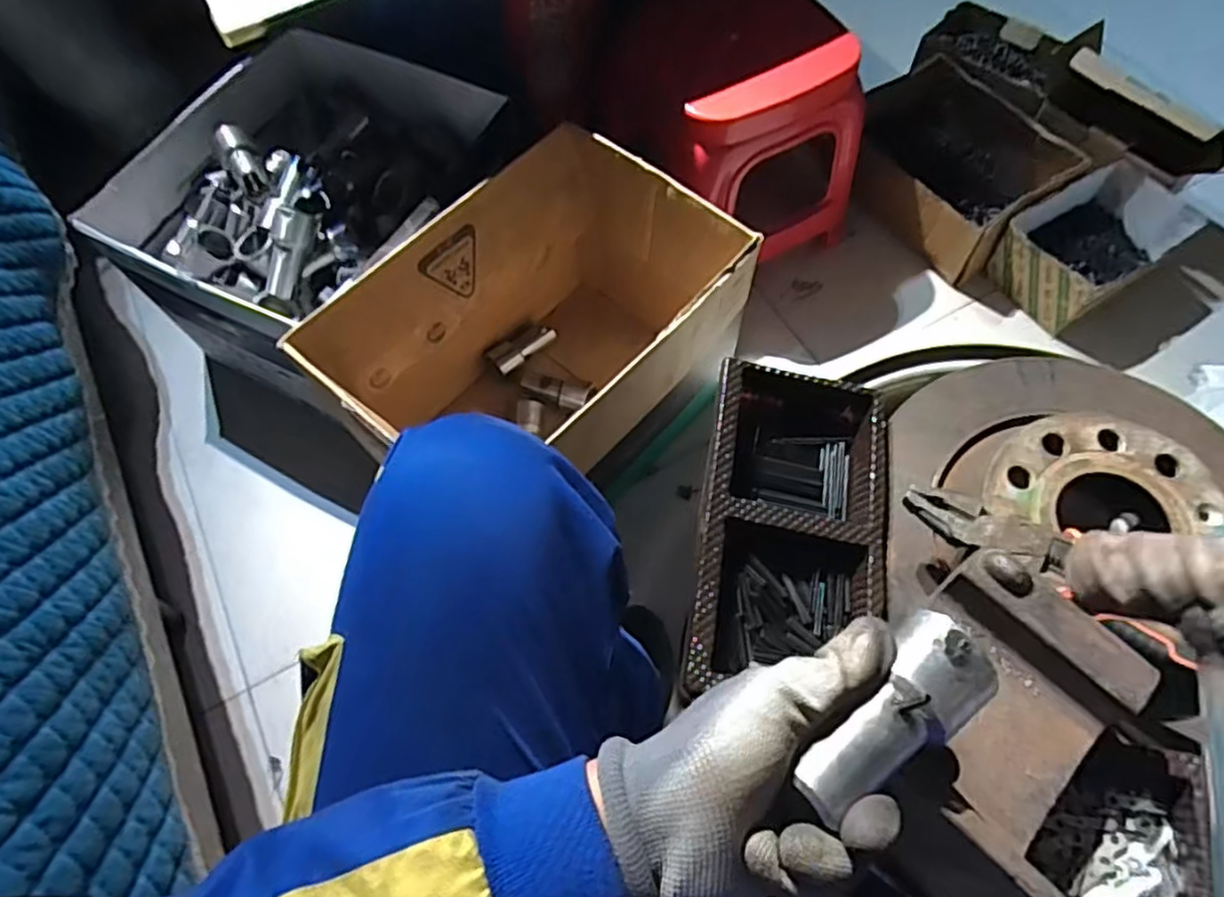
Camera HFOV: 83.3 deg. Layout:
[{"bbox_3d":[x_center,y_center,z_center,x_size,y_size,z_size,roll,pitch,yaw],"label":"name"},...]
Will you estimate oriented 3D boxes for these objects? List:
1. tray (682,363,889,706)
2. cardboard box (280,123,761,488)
[{"bbox_3d":[0.121,0.049,0.454,0.126,0.051,0.227,7,65,6],"label":"tray"},{"bbox_3d":[-0.071,-0.098,0.773,0.270,0.282,0.382,38,72,18],"label":"cardboard box"}]

